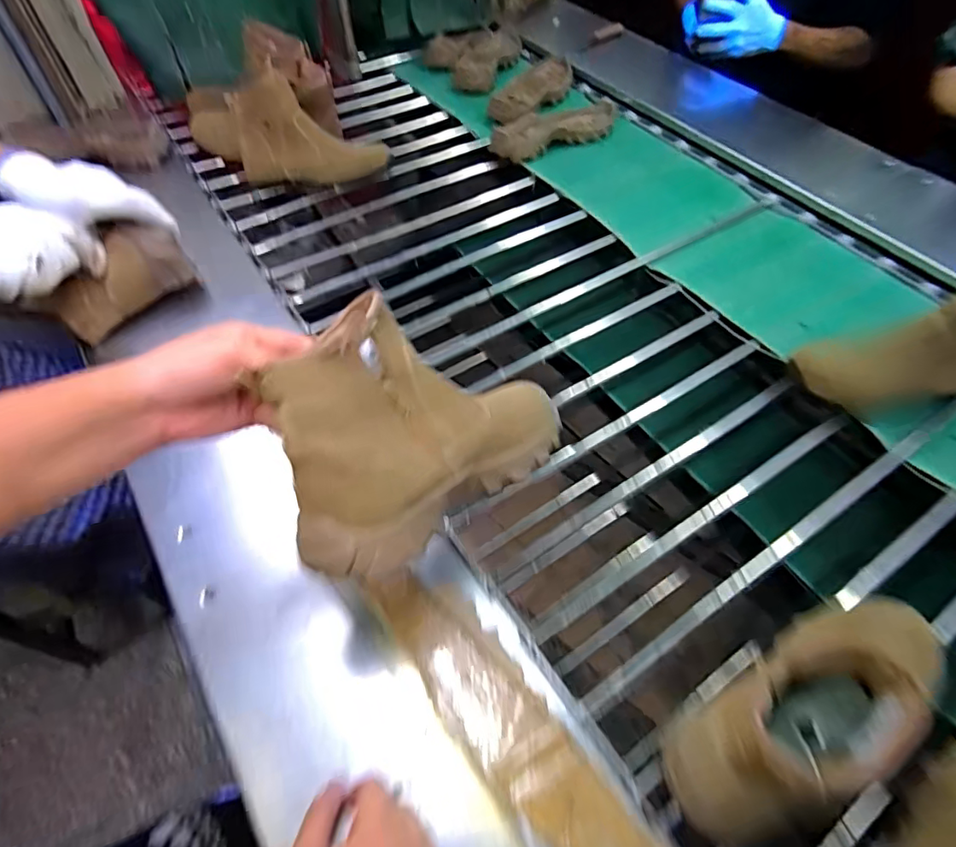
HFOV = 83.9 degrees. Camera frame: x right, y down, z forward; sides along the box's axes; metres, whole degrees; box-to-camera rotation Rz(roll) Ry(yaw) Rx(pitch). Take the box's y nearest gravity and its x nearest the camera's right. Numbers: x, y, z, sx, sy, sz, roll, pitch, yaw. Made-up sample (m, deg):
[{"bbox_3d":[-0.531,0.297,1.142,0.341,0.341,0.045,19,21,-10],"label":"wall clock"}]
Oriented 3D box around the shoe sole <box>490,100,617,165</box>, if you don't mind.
[{"bbox_3d":[0.152,-0.556,1.000,0.275,0.047,0.107,-23,60,-16],"label":"shoe sole"}]

